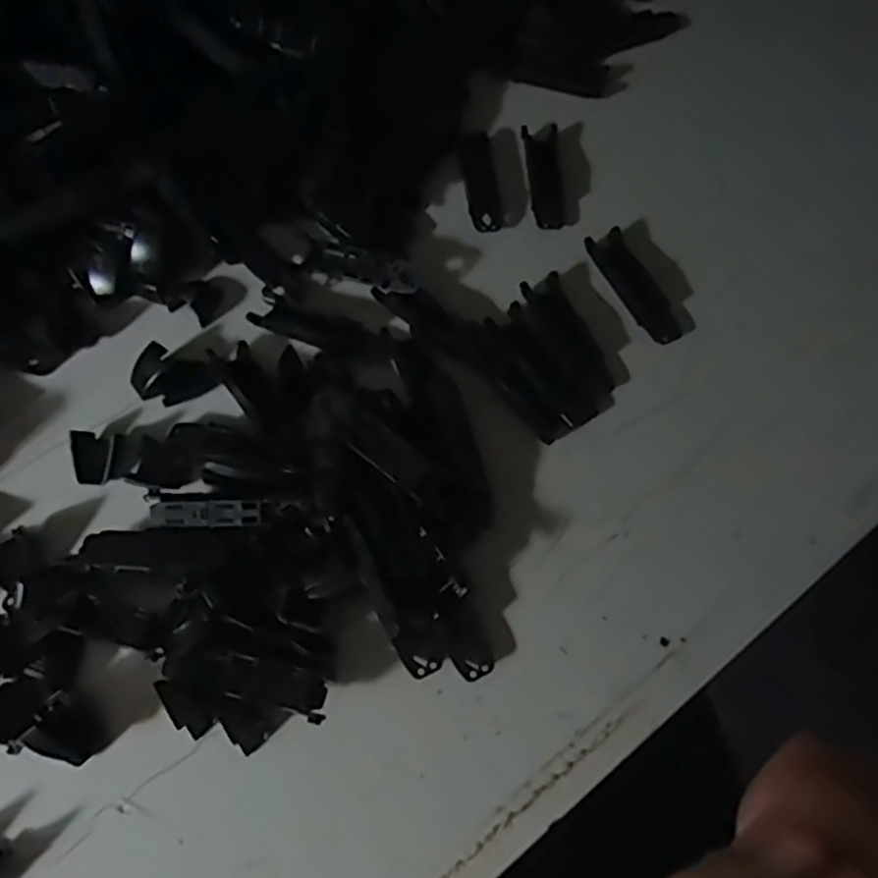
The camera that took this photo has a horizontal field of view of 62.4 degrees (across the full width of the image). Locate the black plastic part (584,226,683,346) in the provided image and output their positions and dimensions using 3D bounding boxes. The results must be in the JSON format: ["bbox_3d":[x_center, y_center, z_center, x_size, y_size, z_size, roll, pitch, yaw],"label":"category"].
[{"bbox_3d":[0.093,-0.072,0.344,0.017,0.011,0.064,-25,69,-13],"label":"black plastic part"}]

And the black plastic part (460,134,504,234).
[{"bbox_3d":[0.022,-0.131,0.372,0.018,0.006,0.063,-4,66,-5],"label":"black plastic part"}]

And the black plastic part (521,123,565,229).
[{"bbox_3d":[0.053,-0.133,0.372,0.018,0.008,0.064,1,66,-3],"label":"black plastic part"}]

